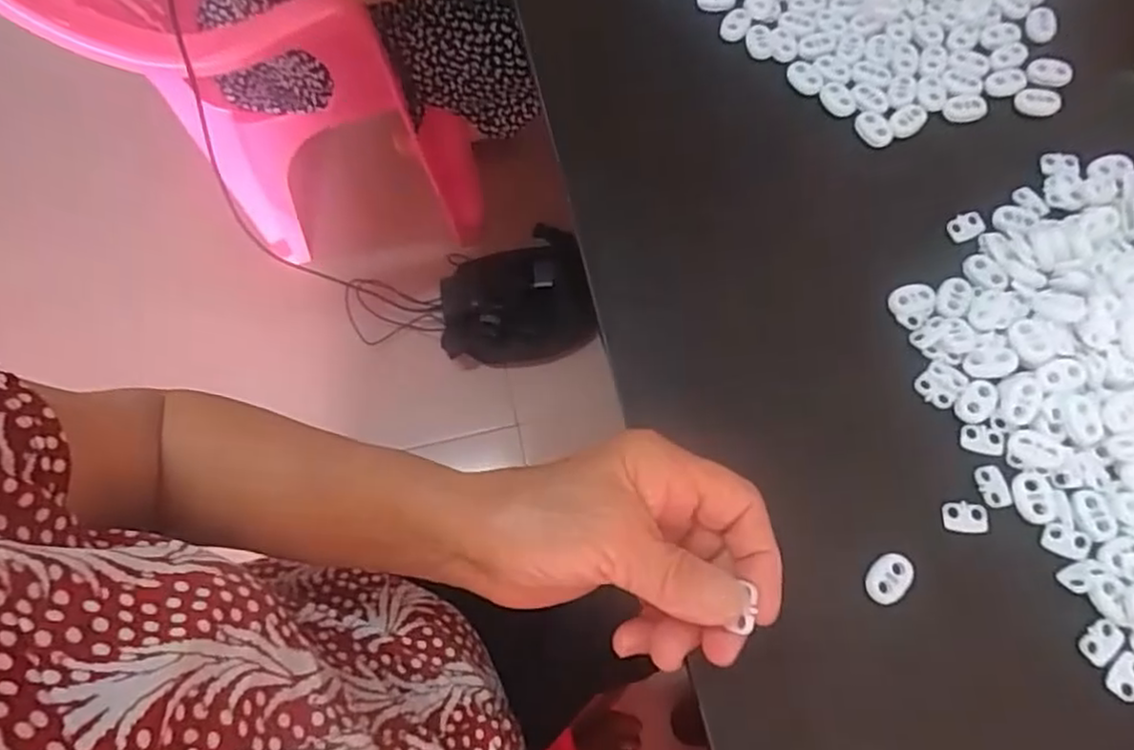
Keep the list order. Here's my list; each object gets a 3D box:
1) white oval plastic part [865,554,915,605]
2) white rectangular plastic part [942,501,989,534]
[{"bbox_3d":[0.139,0.088,0.302,0.022,0.005,0.018,-43,73,-12],"label":"white oval plastic part"},{"bbox_3d":[0.177,0.063,0.313,0.019,0.006,0.013,6,70,6],"label":"white rectangular plastic part"}]

